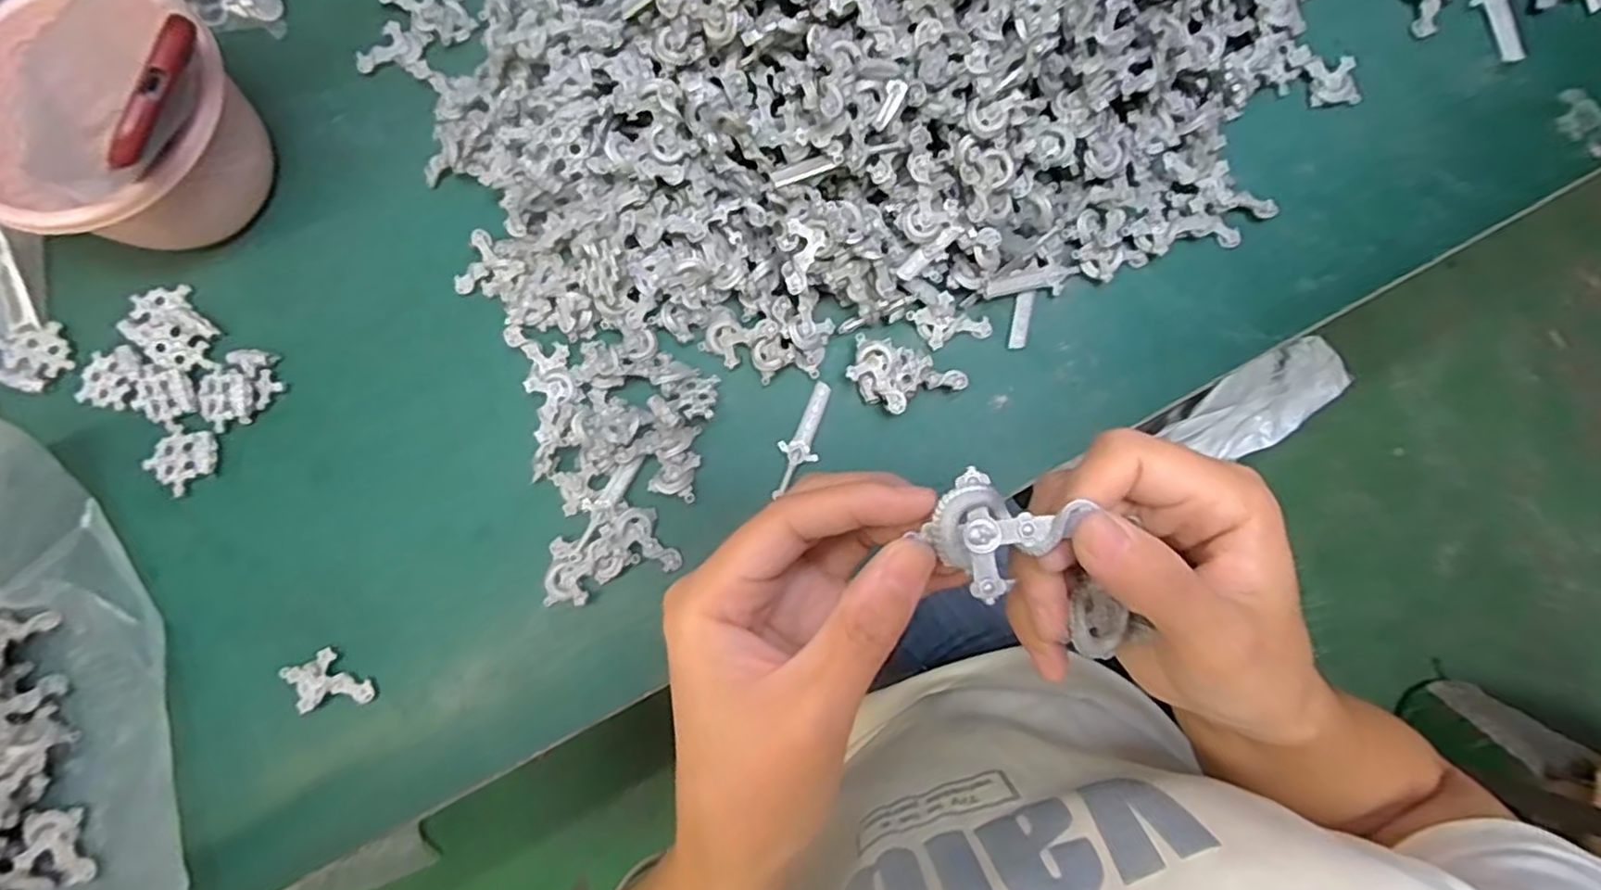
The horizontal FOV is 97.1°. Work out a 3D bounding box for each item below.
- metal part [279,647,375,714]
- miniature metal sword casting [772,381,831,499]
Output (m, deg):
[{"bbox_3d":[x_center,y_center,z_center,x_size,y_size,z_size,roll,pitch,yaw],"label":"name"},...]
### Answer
[{"bbox_3d":[-0.268,0.135,0.402,0.037,0.008,0.037,-26,80,-4],"label":"metal part"},{"bbox_3d":[0.002,-0.004,0.421,0.022,0.004,0.072,18,80,4],"label":"miniature metal sword casting"}]

